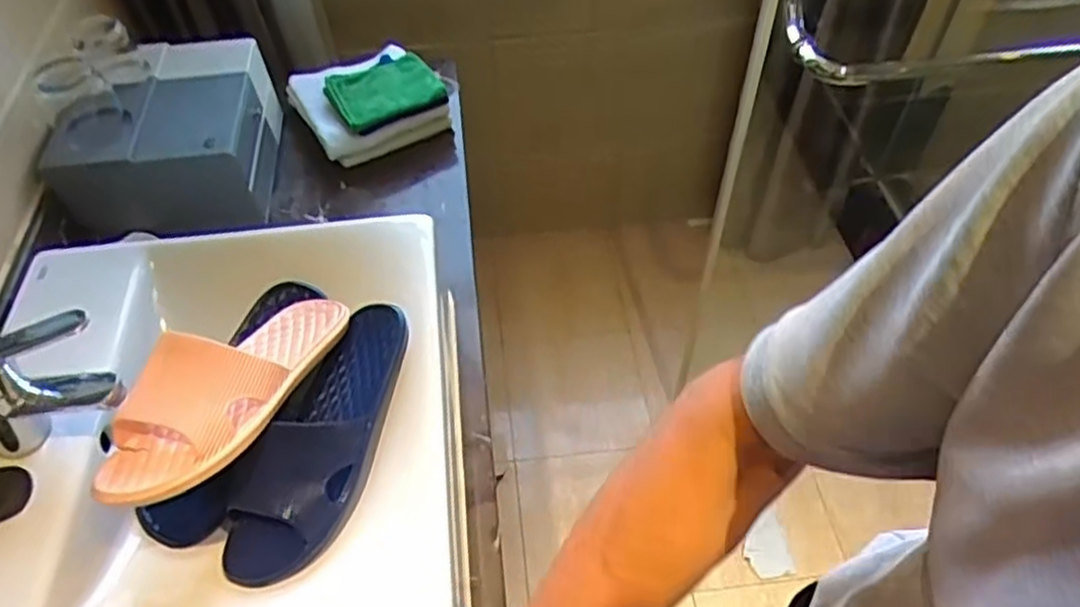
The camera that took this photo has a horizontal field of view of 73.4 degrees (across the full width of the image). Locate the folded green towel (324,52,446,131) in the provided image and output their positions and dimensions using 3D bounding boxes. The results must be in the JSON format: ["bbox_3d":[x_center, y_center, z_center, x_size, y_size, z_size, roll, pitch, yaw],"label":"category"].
[{"bbox_3d":[-0.196,-0.277,0.926,0.148,0.048,0.087,-16,53,-11],"label":"folded green towel"}]

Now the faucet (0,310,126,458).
[{"bbox_3d":[-0.395,0.070,0.574,0.109,0.097,0.055,-24,55,-17],"label":"faucet"}]

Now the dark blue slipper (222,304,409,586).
[{"bbox_3d":[-0.187,0.114,0.636,0.100,0.072,0.256,17,54,15],"label":"dark blue slipper"}]

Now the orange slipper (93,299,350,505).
[{"bbox_3d":[-0.253,0.052,0.599,0.096,0.073,0.246,20,41,17],"label":"orange slipper"}]

